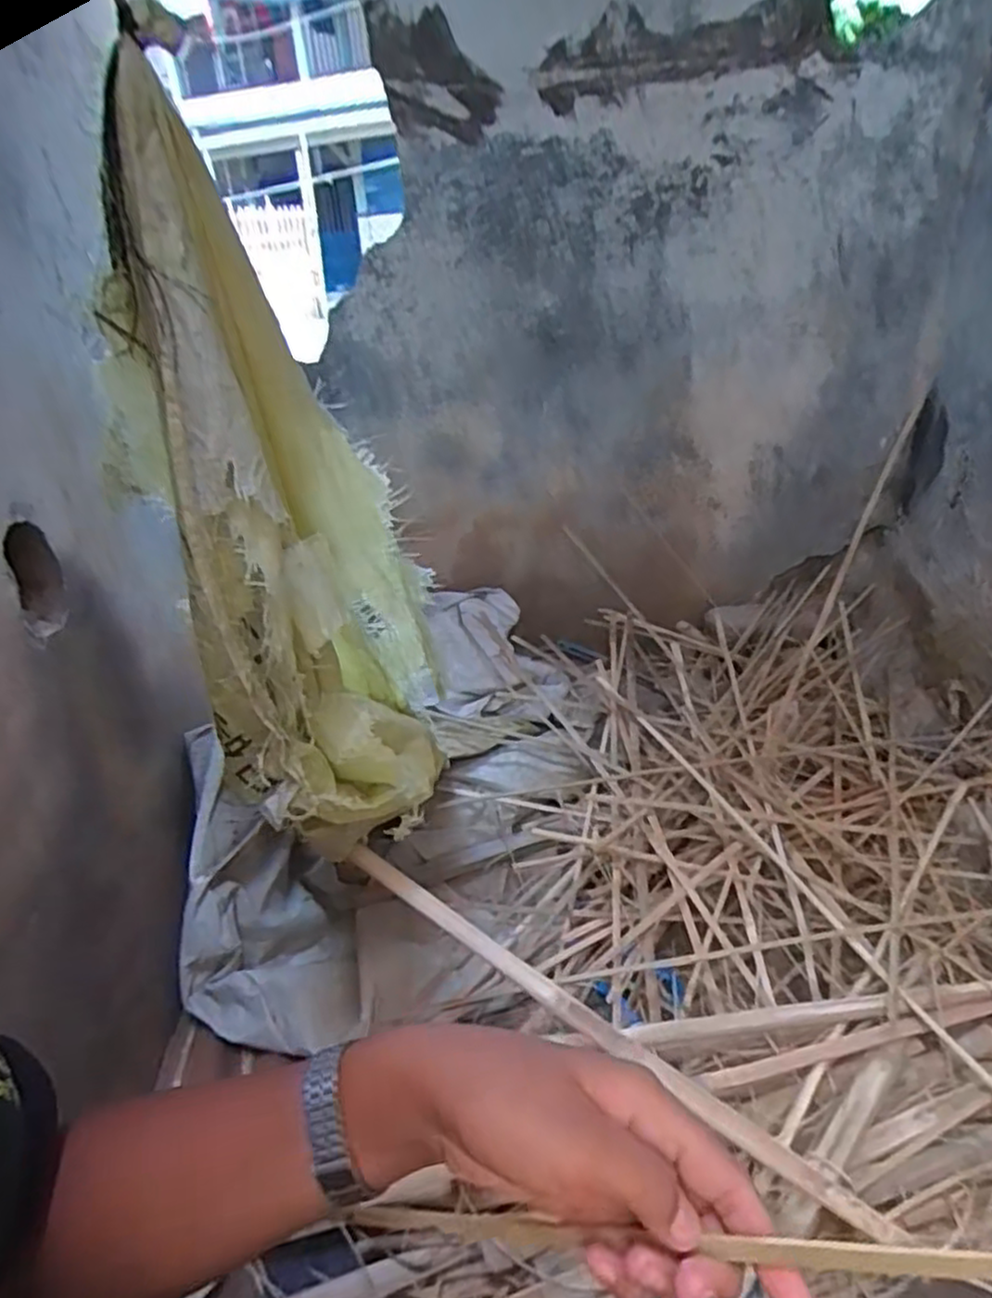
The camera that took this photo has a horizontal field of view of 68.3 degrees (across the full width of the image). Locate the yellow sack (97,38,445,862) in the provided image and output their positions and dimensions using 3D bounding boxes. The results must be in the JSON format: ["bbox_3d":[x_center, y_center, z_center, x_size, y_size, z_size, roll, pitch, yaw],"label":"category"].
[{"bbox_3d":[-0.191,-0.106,0.664,0.233,0.555,0.334,-9,28,-7],"label":"yellow sack"}]

